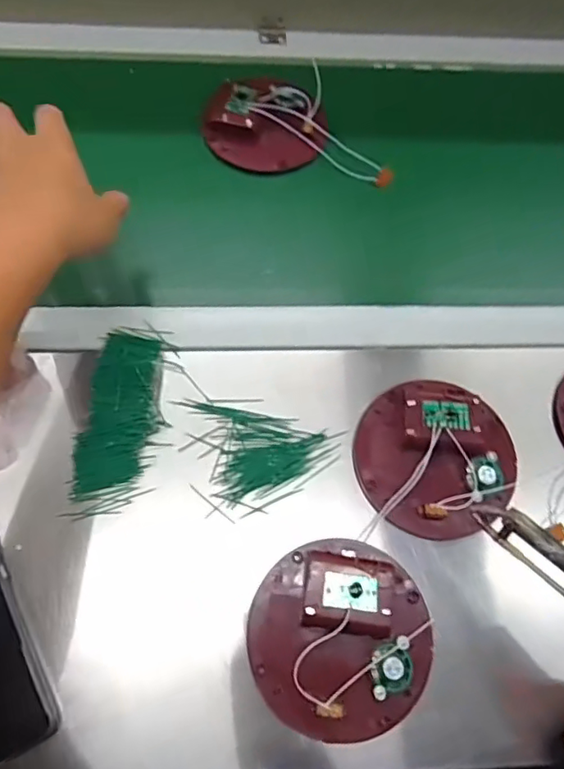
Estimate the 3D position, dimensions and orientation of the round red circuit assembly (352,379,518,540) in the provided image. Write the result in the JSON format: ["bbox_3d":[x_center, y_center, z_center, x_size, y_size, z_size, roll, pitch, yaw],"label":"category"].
[{"bbox_3d":[0.118,0.053,0.420,0.118,0.022,0.115,1,67,-2],"label":"round red circuit assembly"}]

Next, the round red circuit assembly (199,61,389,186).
[{"bbox_3d":[0.016,-0.257,0.548,0.178,0.026,0.113,6,66,-3],"label":"round red circuit assembly"}]

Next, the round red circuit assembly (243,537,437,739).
[{"bbox_3d":[0.040,0.165,0.367,0.119,0.023,0.118,2,67,-5],"label":"round red circuit assembly"}]

